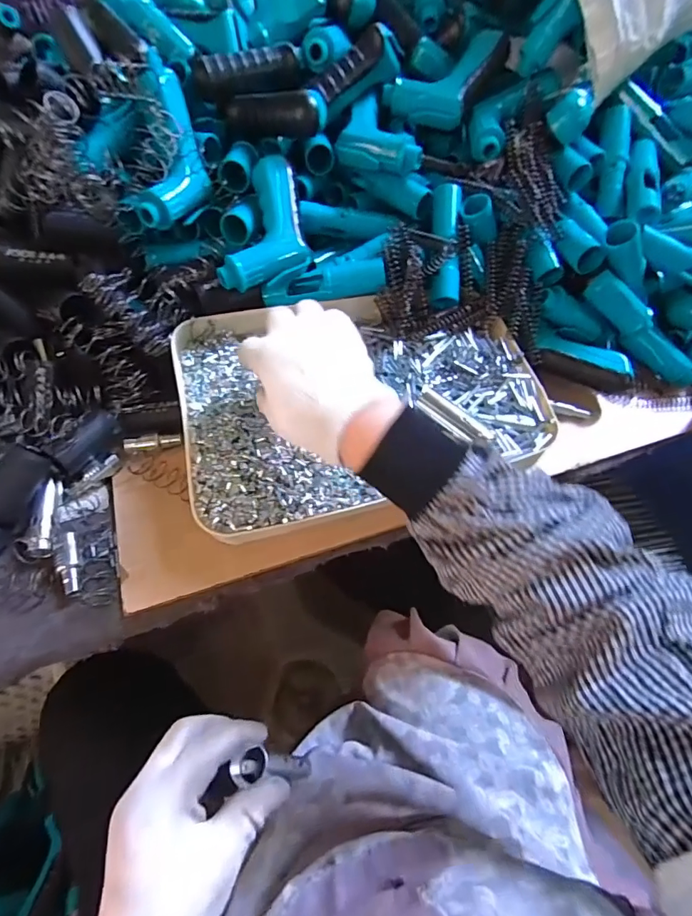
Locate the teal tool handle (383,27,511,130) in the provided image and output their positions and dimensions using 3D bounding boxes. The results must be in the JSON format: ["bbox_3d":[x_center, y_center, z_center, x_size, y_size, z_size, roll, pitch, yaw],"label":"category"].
[{"bbox_3d":[0.121,-0.401,0.492,0.149,0.034,0.068,-37,63,-3],"label":"teal tool handle"}]

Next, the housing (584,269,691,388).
[{"bbox_3d":[0.317,-0.132,0.494,0.170,0.035,0.032,38,58,-15],"label":"housing"}]

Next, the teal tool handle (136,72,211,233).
[{"bbox_3d":[-0.159,-0.282,0.429,0.058,0.043,0.146,4,85,1],"label":"teal tool handle"}]

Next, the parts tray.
[{"bbox_3d":[0.013,-0.074,0.434,0.328,0.035,0.243,-15,58,-11],"label":"parts tray"}]

